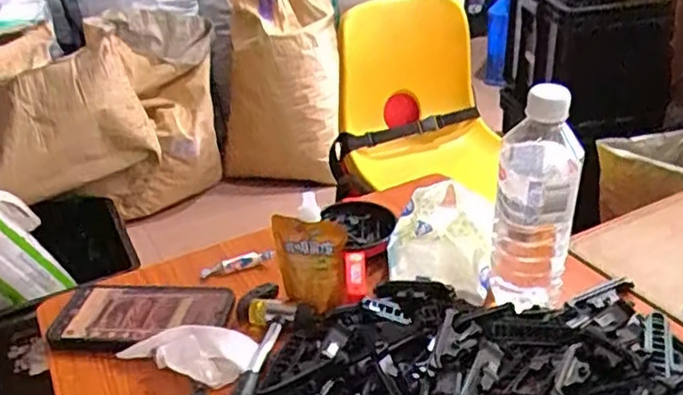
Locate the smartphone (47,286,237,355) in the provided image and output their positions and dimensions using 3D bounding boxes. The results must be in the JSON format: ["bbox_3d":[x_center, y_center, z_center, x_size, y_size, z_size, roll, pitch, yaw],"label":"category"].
[{"bbox_3d":[-0.186,0.111,0.616,0.160,0.015,0.086,0,30,8],"label":"smartphone"}]

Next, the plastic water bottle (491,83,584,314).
[{"bbox_3d":[0.169,0.000,0.577,0.065,0.203,0.072,4,31,14],"label":"plastic water bottle"}]

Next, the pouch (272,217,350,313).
[{"bbox_3d":[-0.028,0.063,0.613,0.073,0.089,0.019,11,28,19],"label":"pouch"}]

